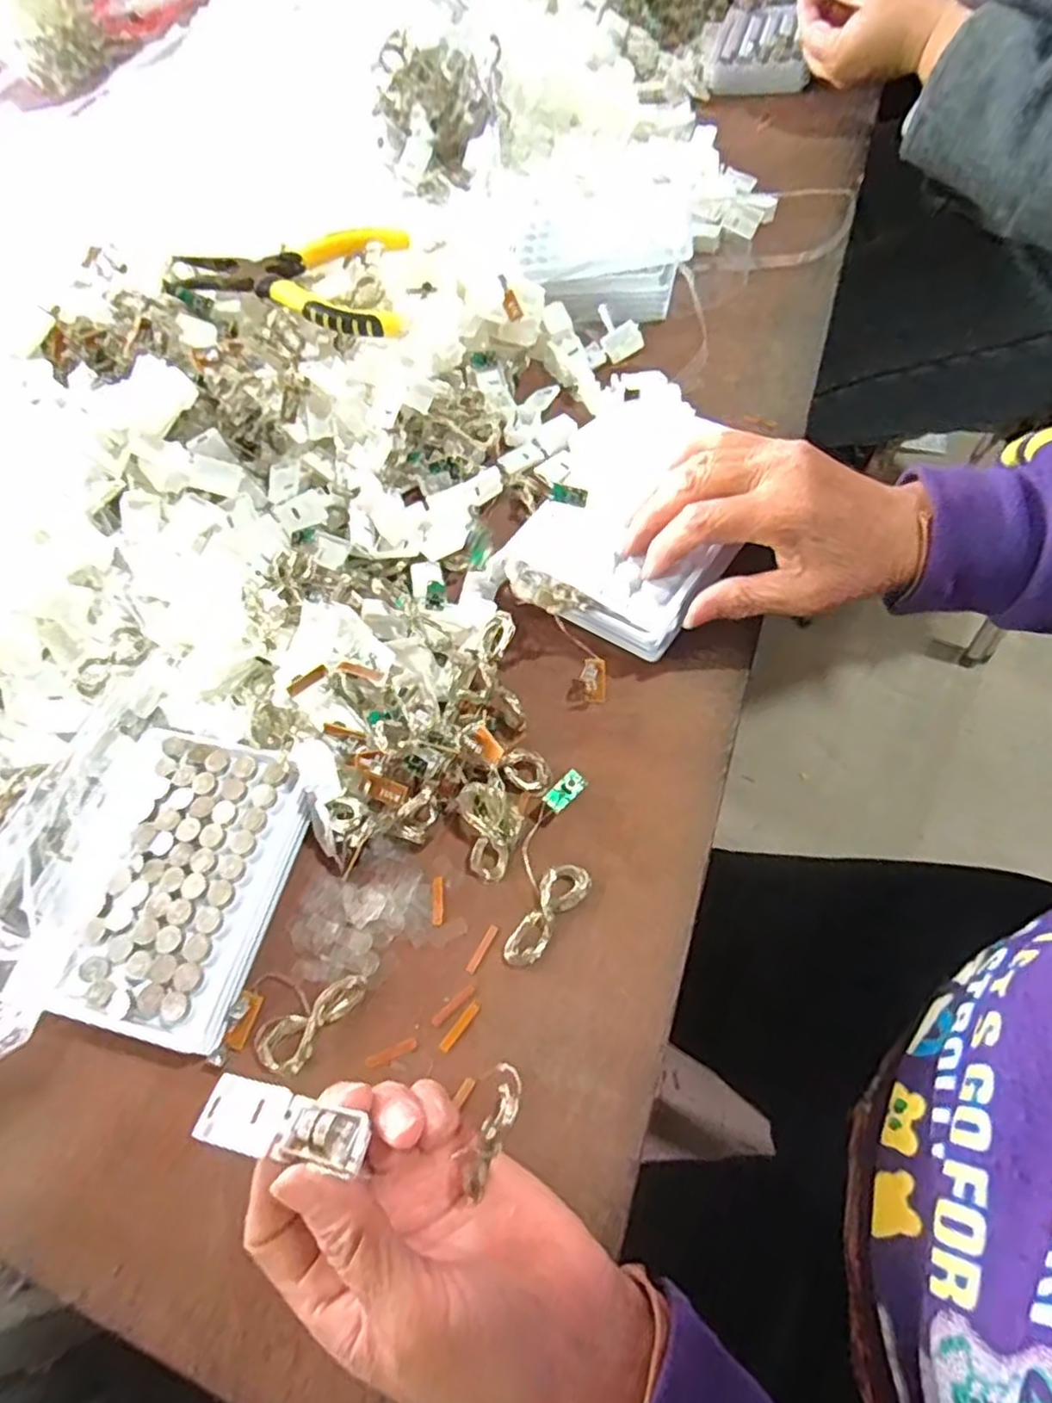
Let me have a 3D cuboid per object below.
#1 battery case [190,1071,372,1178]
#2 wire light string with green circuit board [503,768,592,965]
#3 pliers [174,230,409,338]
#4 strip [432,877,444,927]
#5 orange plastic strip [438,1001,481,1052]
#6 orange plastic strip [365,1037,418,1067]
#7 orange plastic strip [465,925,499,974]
[{"bbox_3d":[-0.077,0.137,0.222,0.057,0.011,0.020,5,39,18],"label":"battery case"},{"bbox_3d":[0.013,0.073,0.309,0.031,0.013,0.085,5,62,12],"label":"wire light string with green circuit board"},{"bbox_3d":[-0.156,-0.281,0.464,0.149,0.022,0.086,-4,61,7],"label":"pliers"},{"bbox_3d":[-0.040,0.090,0.314,0.005,0.004,0.022,-6,60,6],"label":"strip"},{"bbox_3d":[-0.027,0.133,0.285,0.005,0.004,0.022,32,70,23],"label":"orange plastic strip"},{"bbox_3d":[-0.055,0.144,0.284,0.022,0.004,0.005,-22,60,-4],"label":"orange plastic strip"},{"bbox_3d":[-0.019,0.106,0.299,0.004,0.004,0.021,24,67,21],"label":"orange plastic strip"}]

